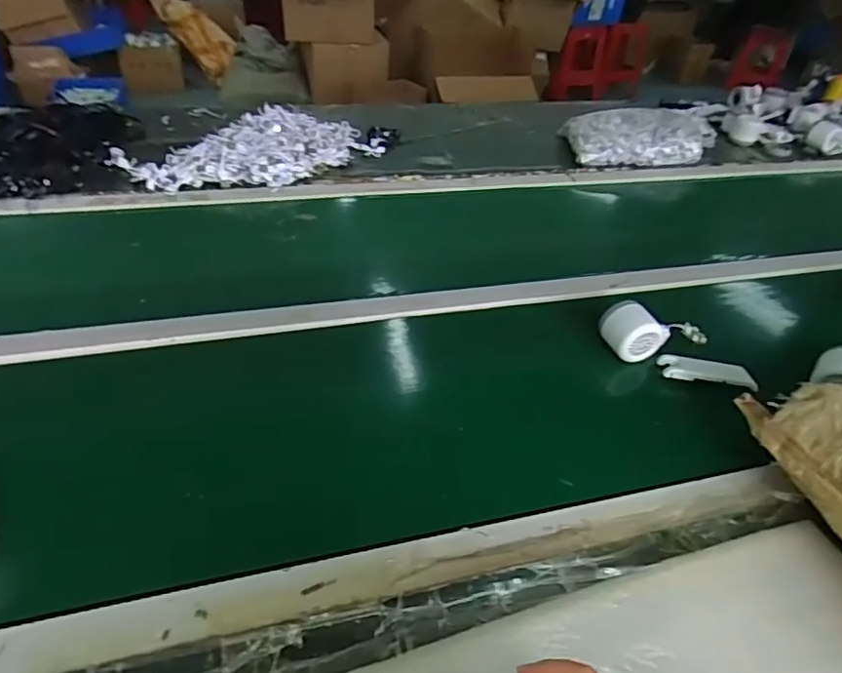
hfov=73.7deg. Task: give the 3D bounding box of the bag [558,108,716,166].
[{"bbox_3d":[0.453,-0.422,1.169,0.277,0.084,0.155,3,39,-4],"label":"bag"}]

